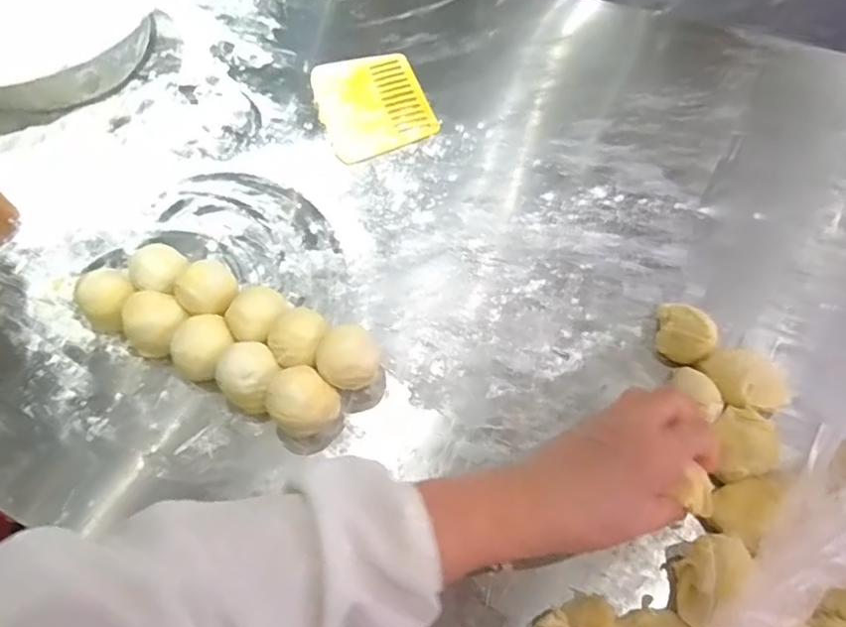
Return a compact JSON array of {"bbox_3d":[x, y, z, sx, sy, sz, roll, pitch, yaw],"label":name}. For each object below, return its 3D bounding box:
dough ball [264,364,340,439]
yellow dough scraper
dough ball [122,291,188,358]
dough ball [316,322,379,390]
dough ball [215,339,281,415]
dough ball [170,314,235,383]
[{"bbox_3d":[-0.091,0.069,0.438,0.045,0.050,0.046,-1,59,2],"label":"dough ball"},{"bbox_3d":[-0.056,-0.235,0.641,0.117,0.008,0.159,-17,60,-8],"label":"yellow dough scraper"},{"bbox_3d":[-0.220,0.012,0.482,0.044,0.044,0.046,-1,59,2],"label":"dough ball"},{"bbox_3d":[-0.058,0.038,0.450,0.046,0.056,0.042,-1,59,2],"label":"dough ball"},{"bbox_3d":[-0.134,0.051,0.451,0.044,0.044,0.053,-39,65,-19],"label":"dough ball"},{"bbox_3d":[-0.177,0.031,0.468,0.044,0.042,0.050,38,68,22],"label":"dough ball"}]

